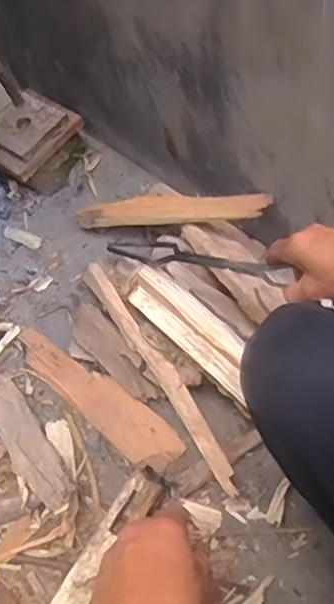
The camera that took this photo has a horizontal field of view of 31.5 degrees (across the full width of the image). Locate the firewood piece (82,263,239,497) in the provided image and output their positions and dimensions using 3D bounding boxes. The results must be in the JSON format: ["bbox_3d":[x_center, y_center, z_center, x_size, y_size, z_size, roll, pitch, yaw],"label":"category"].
[{"bbox_3d":[-0.009,0.086,0.739,0.030,0.019,0.332,-30,71,-15],"label":"firewood piece"}]

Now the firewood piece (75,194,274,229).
[{"bbox_3d":[0.002,-0.126,0.821,0.295,0.024,0.040,1,53,30],"label":"firewood piece"}]

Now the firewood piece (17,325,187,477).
[{"bbox_3d":[-0.098,0.119,0.785,0.282,0.017,0.063,37,71,24],"label":"firewood piece"}]

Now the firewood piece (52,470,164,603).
[{"bbox_3d":[-0.072,0.283,0.672,0.041,0.016,0.191,26,68,22],"label":"firewood piece"}]

